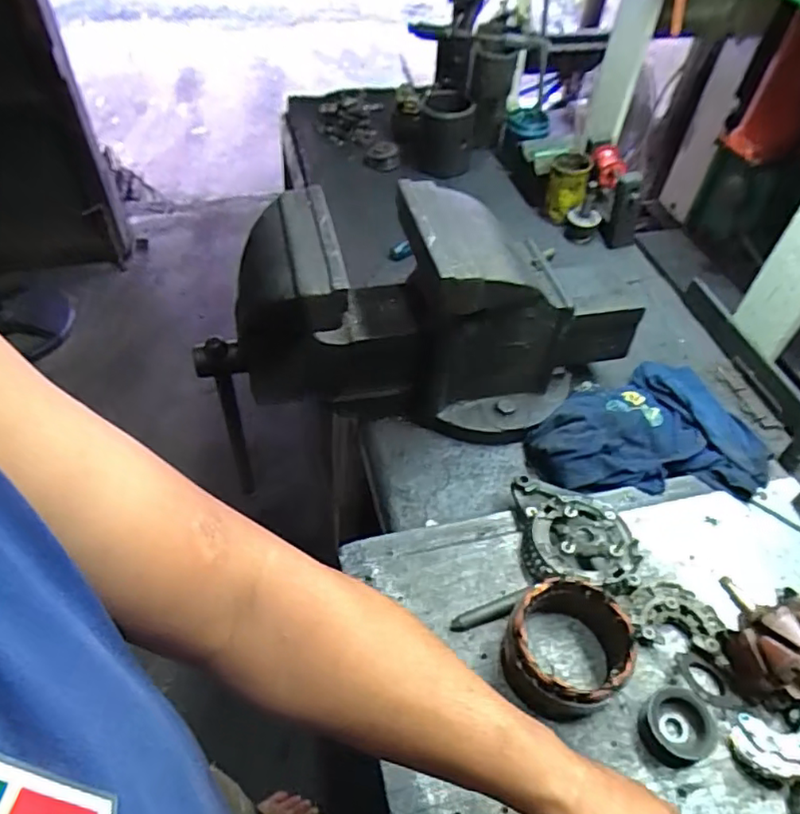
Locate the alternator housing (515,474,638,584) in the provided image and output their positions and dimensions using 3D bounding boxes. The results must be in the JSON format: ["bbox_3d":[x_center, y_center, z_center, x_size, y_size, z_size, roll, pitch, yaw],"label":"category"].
[{"bbox_3d":[0.197,0.138,0.684,0.116,0.046,0.138,1,49,-4],"label":"alternator housing"}]

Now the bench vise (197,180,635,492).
[{"bbox_3d":[0.037,-0.106,0.761,0.537,0.267,0.201,-11,51,-13],"label":"bench vise"}]

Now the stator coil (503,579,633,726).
[{"bbox_3d":[0.160,0.231,0.579,0.123,0.074,0.115,2,49,-2],"label":"stator coil"}]

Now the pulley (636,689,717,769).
[{"bbox_3d":[0.255,0.295,0.555,0.060,0.029,0.058,2,49,-2],"label":"pulley"}]

